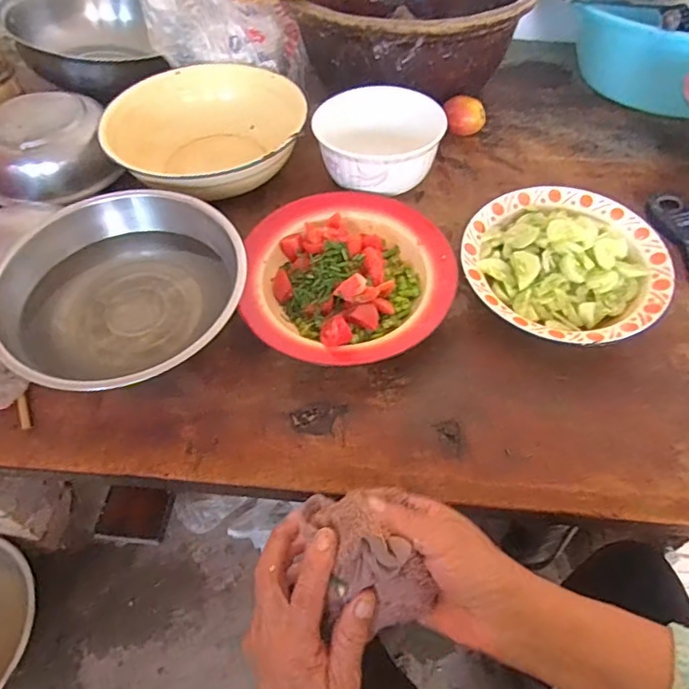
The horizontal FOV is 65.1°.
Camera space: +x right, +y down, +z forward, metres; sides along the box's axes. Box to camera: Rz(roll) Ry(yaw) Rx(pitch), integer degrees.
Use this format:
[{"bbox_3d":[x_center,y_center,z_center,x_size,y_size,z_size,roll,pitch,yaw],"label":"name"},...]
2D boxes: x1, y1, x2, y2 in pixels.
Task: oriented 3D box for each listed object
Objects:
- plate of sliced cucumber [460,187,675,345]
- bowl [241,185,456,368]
[{"bbox_3d":[0.243,-0.090,0.597,0.215,0.064,0.211,-1,54,1],"label":"plate of sliced cucumber"},{"bbox_3d":[0.006,-0.079,0.602,0.220,0.053,0.234,-1,54,1],"label":"bowl"}]

